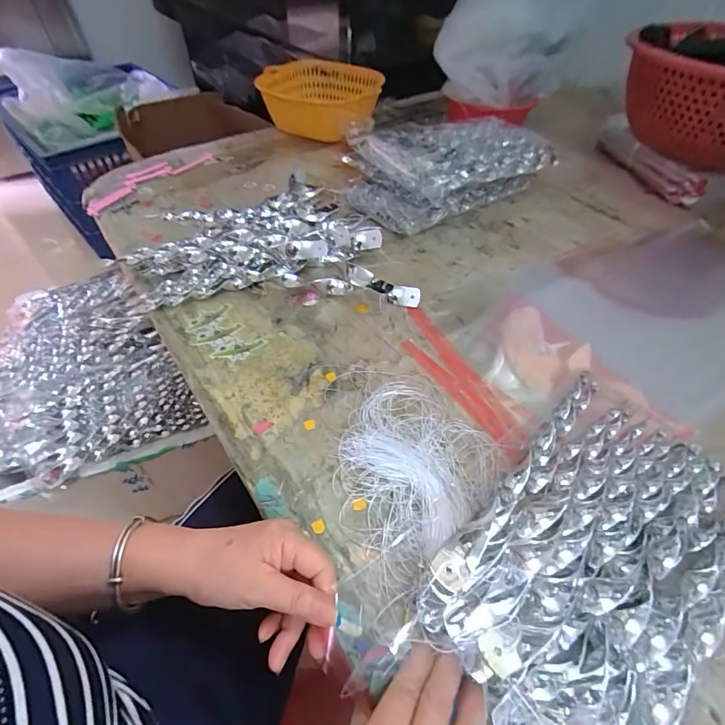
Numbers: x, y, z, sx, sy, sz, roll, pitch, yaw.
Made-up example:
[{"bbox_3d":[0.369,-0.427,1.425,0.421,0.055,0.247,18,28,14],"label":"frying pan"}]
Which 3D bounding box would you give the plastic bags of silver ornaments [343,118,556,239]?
[{"bbox_3d":[0.141,-0.328,0.669,0.335,0.095,0.195,-24,54,-21],"label":"plastic bags of silver ornaments"}]

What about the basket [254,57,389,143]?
[{"bbox_3d":[-0.088,-0.547,0.842,0.232,0.084,0.274,6,49,4],"label":"basket"}]

